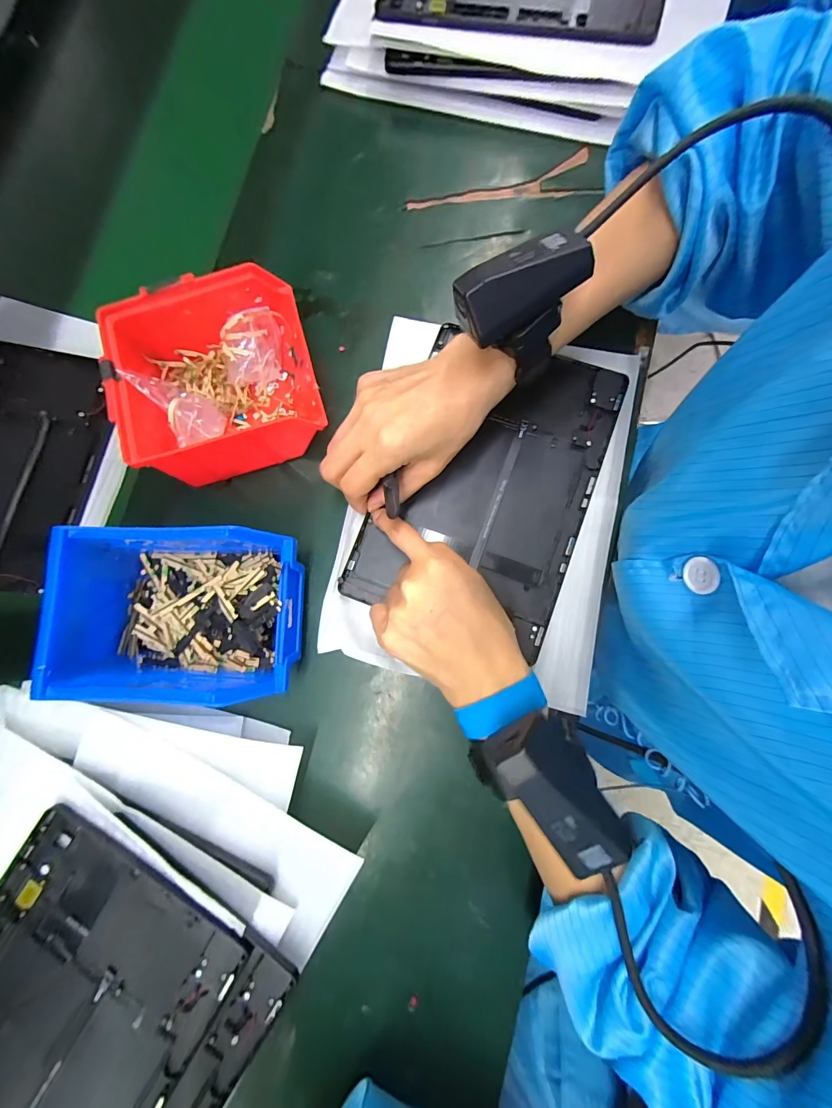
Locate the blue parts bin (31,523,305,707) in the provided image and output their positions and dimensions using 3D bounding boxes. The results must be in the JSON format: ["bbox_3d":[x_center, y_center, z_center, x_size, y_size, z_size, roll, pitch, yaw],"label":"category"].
[{"bbox_3d":[-0.154,0.041,0.258,0.142,0.077,0.112,-1,82,5],"label":"blue parts bin"}]

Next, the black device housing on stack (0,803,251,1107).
[{"bbox_3d":[-0.221,0.293,0.214,0.152,0.008,0.229,30,81,6],"label":"black device housing on stack"}]

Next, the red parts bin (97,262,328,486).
[{"bbox_3d":[-0.141,-0.126,0.282,0.133,0.070,0.127,-17,81,3],"label":"red parts bin"}]

